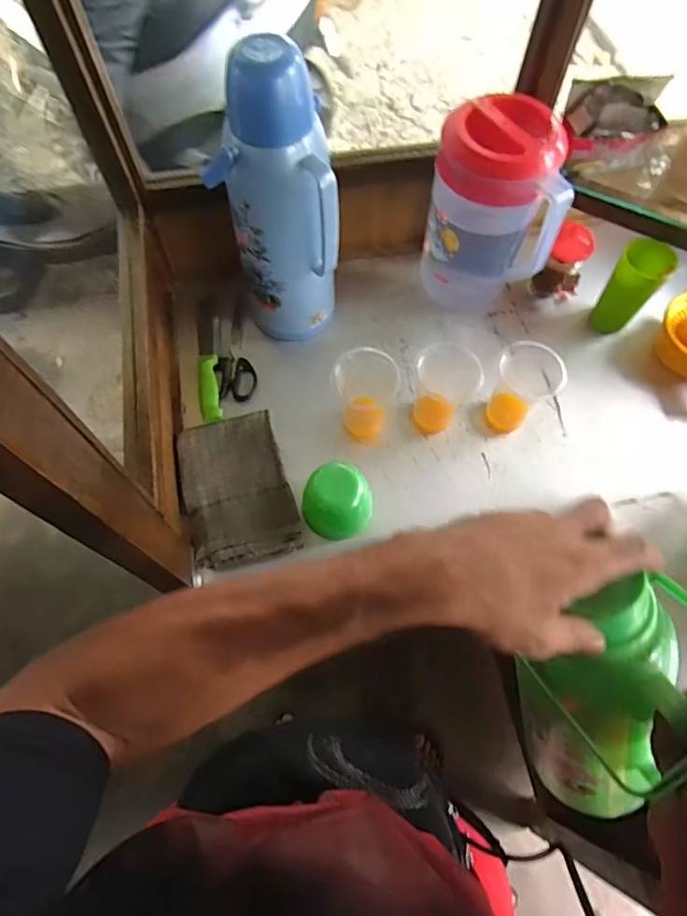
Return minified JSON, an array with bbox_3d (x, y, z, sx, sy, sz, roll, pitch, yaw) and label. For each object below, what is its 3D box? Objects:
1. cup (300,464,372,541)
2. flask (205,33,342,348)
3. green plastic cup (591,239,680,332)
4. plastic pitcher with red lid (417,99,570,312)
[{"bbox_3d":[-0.007,0.061,0.685,0.086,0.070,0.087,0,65,0],"label":"cup"},{"bbox_3d":[-0.085,-0.296,0.679,0.148,0.386,0.102,-8,66,-4],"label":"flask"},{"bbox_3d":[0.430,-0.252,0.796,0.068,0.140,0.062,0,65,0],"label":"green plastic cup"},{"bbox_3d":[0.210,-0.342,0.760,0.172,0.266,0.126,16,66,7],"label":"plastic pitcher with red lid"}]

